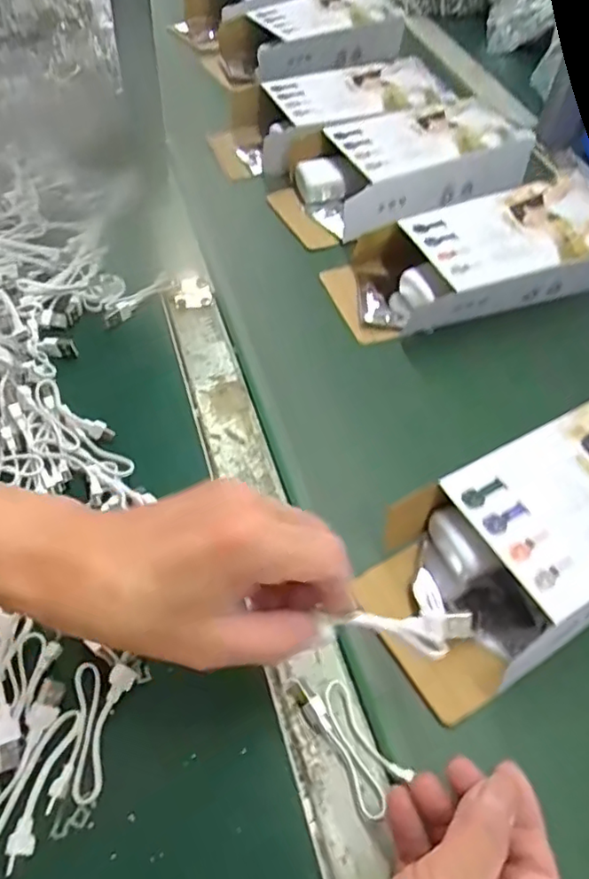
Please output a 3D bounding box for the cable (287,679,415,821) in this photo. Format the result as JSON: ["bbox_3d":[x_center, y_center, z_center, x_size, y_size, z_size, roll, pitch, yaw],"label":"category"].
[{"bbox_3d":[0.029,0.151,0.303,0.029,0.013,0.070,-27,59,-20],"label":"cable"}]

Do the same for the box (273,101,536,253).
[{"bbox_3d":[0.105,-0.274,0.592,0.263,0.053,0.132,-29,59,-21],"label":"box"}]

